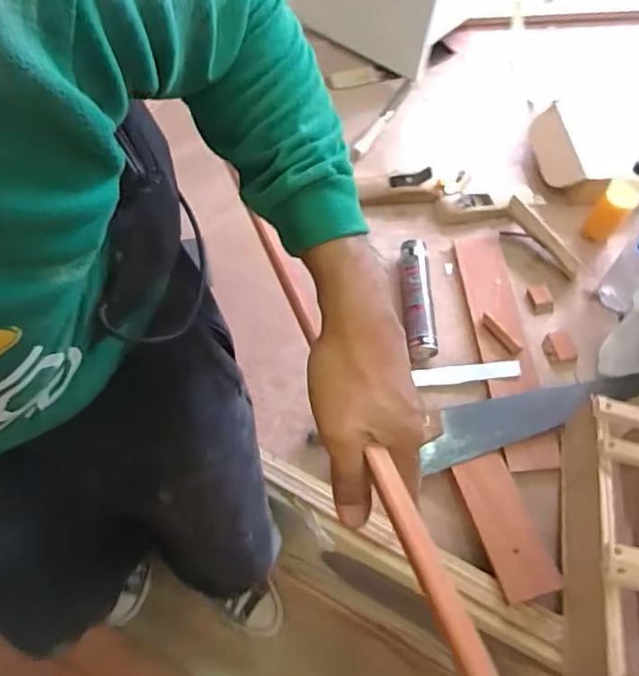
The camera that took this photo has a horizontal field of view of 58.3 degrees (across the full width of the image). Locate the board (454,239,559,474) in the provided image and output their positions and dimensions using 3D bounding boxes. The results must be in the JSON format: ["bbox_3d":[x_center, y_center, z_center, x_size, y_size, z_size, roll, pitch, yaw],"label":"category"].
[{"bbox_3d":[0.314,0.005,0.968,0.093,0.010,0.436,-4,64,-2],"label":"board"}]

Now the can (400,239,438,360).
[{"bbox_3d":[0.169,-0.073,0.989,0.051,0.046,0.221,0,64,0],"label":"can"}]

